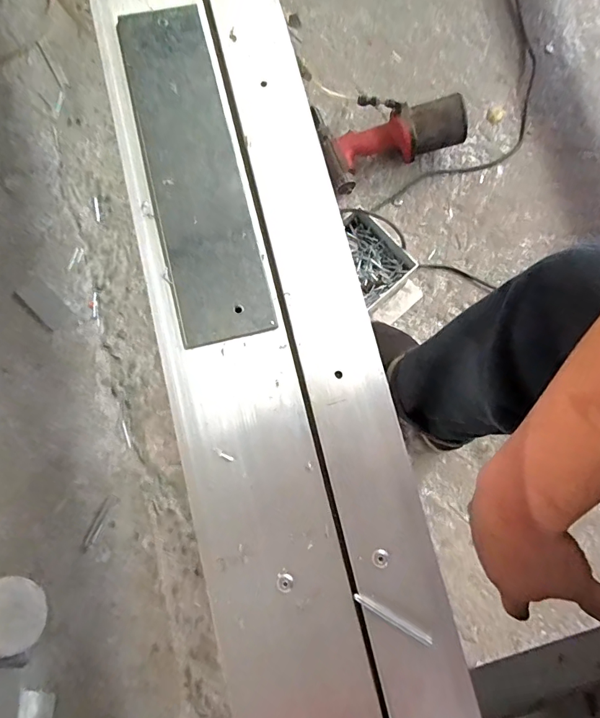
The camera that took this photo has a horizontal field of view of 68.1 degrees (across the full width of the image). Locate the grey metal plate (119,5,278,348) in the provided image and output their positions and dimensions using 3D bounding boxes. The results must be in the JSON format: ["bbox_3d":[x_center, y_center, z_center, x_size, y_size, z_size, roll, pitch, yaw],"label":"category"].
[{"bbox_3d":[-0.072,-0.131,0.301,0.057,0.006,0.244,-13,81,-5],"label":"grey metal plate"}]

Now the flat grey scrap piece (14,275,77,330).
[{"bbox_3d":[-0.481,-0.107,0.837,0.117,0.006,0.049,42,80,8],"label":"flat grey scrap piece"}]

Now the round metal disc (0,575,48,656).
[{"bbox_3d":[-0.466,0.411,0.713,0.098,0.014,0.114,-7,82,-24],"label":"round metal disc"}]

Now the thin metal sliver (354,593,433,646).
[{"bbox_3d":[0.055,0.152,0.258,0.051,0.004,0.005,31,80,4],"label":"thin metal sliver"}]

